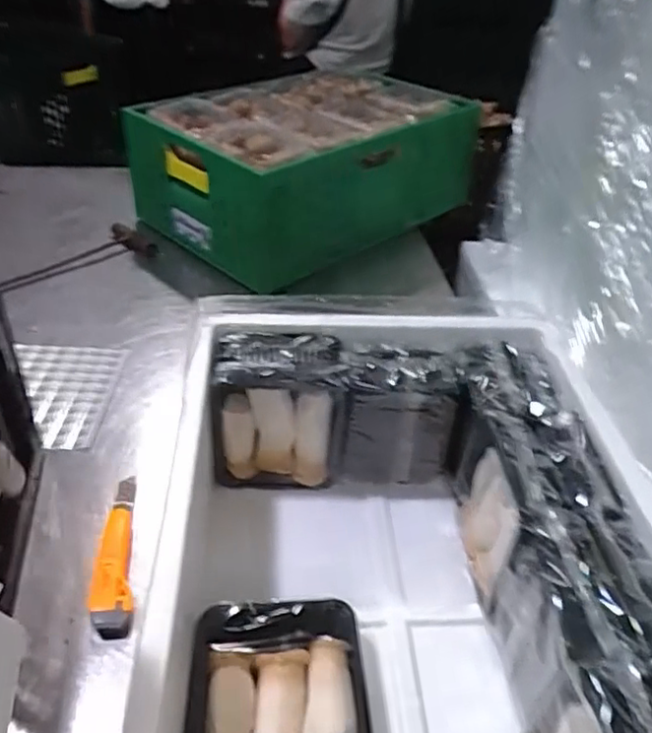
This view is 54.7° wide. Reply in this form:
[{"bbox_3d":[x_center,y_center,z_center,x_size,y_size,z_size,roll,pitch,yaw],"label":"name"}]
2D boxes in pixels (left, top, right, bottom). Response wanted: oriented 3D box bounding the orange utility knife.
[{"bbox_3d":[-0.223,0.189,0.662,0.040,0.018,0.202,-5,38,-13],"label":"orange utility knife"}]

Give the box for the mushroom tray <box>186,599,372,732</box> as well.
[{"bbox_3d":[-0.037,0.270,0.516,0.145,0.052,0.152,2,37,-5],"label":"mushroom tray"}]

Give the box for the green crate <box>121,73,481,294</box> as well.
[{"bbox_3d":[-0.003,-0.435,1.351,0.437,0.252,0.700,31,44,29],"label":"green crate"}]

